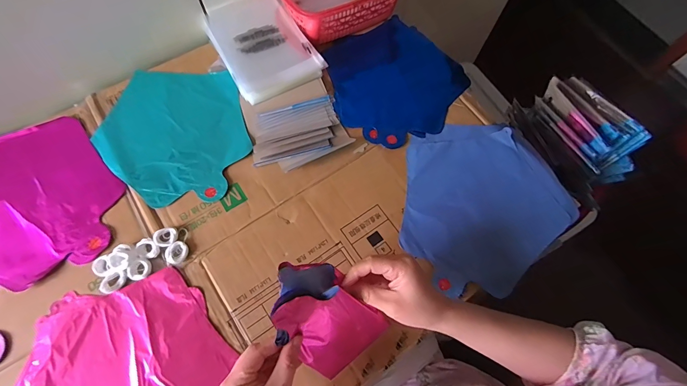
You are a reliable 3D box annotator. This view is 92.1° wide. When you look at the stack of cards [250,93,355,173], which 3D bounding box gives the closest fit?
[{"bbox_3d":[-0.067,-0.088,0.492,0.142,0.024,0.092,-26,71,-13],"label":"stack of cards"}]

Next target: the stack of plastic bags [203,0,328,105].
[{"bbox_3d":[-0.137,-0.246,0.552,0.140,0.032,0.204,-27,71,-13],"label":"stack of plastic bags"}]

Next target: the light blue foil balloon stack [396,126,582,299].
[{"bbox_3d":[0.191,0.010,0.479,0.247,0.021,0.227,-37,73,-16],"label":"light blue foil balloon stack"}]

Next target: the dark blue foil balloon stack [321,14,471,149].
[{"bbox_3d":[0.086,-0.189,0.563,0.229,0.027,0.232,-22,70,-11],"label":"dark blue foil balloon stack"}]

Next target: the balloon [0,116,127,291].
[{"bbox_3d":[-0.435,0.008,0.454,0.235,0.010,0.235,-18,69,-10],"label":"balloon"}]

